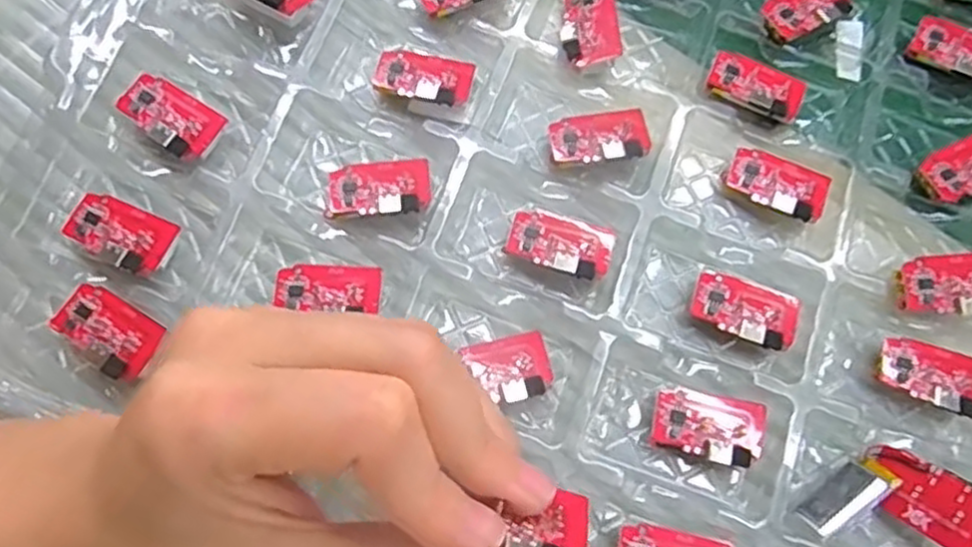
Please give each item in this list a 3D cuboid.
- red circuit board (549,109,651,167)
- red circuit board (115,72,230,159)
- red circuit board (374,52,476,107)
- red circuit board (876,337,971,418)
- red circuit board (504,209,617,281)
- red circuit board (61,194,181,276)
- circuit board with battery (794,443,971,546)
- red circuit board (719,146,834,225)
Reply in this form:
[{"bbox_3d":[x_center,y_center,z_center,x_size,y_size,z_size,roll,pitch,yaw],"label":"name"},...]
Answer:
[{"bbox_3d":[0.042,-0.049,0.269,0.036,0.006,0.023,-11,61,-2],"label":"red circuit board"},{"bbox_3d":[-0.113,-0.057,0.268,0.034,0.012,0.022,38,76,9],"label":"red circuit board"},{"bbox_3d":[-0.023,-0.071,0.275,0.035,0.011,0.019,9,74,1],"label":"red circuit board"},{"bbox_3d":[0.151,0.034,0.250,0.035,0.011,0.021,21,75,4],"label":"red circuit board"},{"bbox_3d":[0.027,-0.011,0.258,0.035,0.004,0.023,18,59,7],"label":"red circuit board"},{"bbox_3d":[-0.126,-0.014,0.255,0.035,0.007,0.020,24,75,5],"label":"red circuit board"},{"bbox_3d":[0.130,0.071,0.236,0.053,0.018,0.030,10,74,1],"label":"circuit board with battery"},{"bbox_3d":[0.106,-0.032,0.267,0.036,0.004,0.021,25,67,7],"label":"red circuit board"}]

